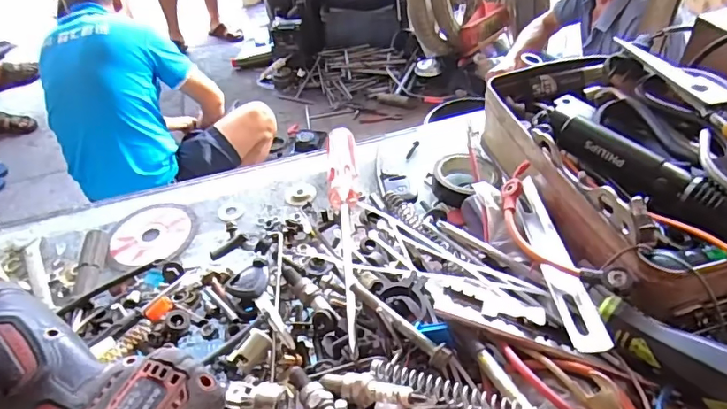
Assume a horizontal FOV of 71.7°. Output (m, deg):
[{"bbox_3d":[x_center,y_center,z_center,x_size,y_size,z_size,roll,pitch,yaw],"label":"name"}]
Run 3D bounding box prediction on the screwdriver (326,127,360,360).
[{"bbox_3d":[-0.015,0.015,0.399,0.025,0.022,0.232,-6,45,1],"label":"screwdriver"}]

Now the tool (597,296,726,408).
[{"bbox_3d":[0.177,0.084,0.265,0.027,0.030,0.104,-34,51,-25],"label":"tool"}]

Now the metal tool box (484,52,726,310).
[{"bbox_3d":[0.226,-0.048,0.379,0.214,0.071,0.266,-14,45,-8],"label":"metal tool box"}]

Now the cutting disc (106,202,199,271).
[{"bbox_3d":[-0.178,0.024,0.426,0.073,0.005,0.076,-4,42,3],"label":"cutting disc"}]

